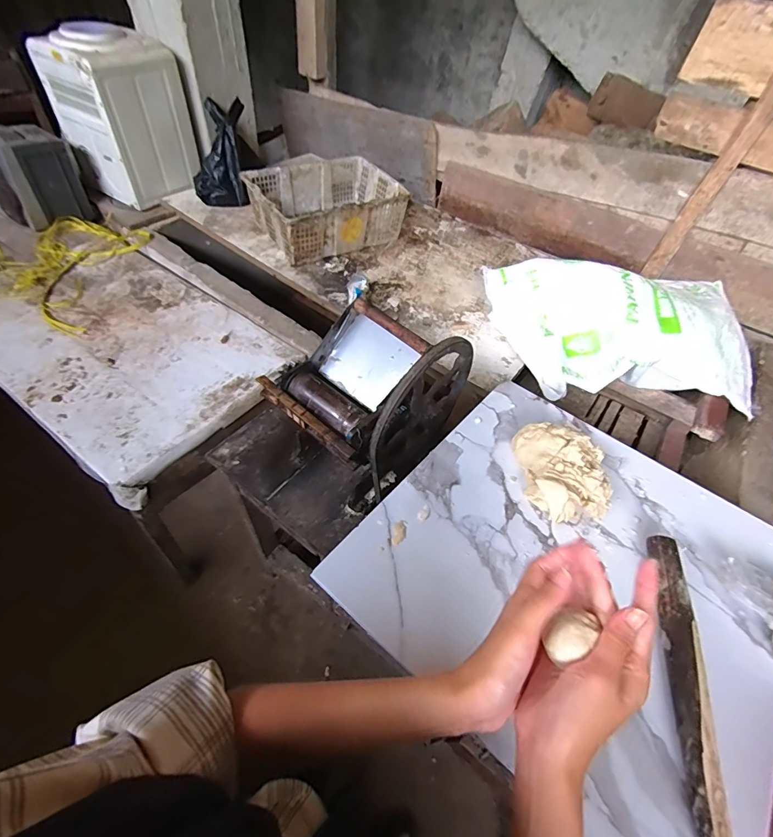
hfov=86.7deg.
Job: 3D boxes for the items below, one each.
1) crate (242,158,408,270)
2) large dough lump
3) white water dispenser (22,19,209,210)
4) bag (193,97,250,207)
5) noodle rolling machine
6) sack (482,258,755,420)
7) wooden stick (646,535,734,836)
[{"bbox_3d":[-0.203,-0.729,1.418,0.465,0.170,0.344,-23,58,-23],"label":"crate"},{"bbox_3d":[0.265,0.073,0.606,0.127,0.052,0.158,4,51,-4],"label":"large dough lump"},{"bbox_3d":[-0.869,-1.012,1.370,0.299,0.402,0.342,39,57,22],"label":"white water dispenser"},{"bbox_3d":[-0.582,-0.935,1.444,0.175,0.104,0.343,5,94,-1],"label":"bag"},{"bbox_3d":[-0.031,-0.032,0.778,0.247,0.348,0.288,38,57,22],"label":"noodle rolling machine"},{"bbox_3d":[0.613,-0.241,1.085,0.621,0.196,0.389,5,51,-3],"label":"sack"},{"bbox_3d":[0.327,0.275,0.454,0.034,0.032,0.304,16,51,5],"label":"wooden stick"}]

